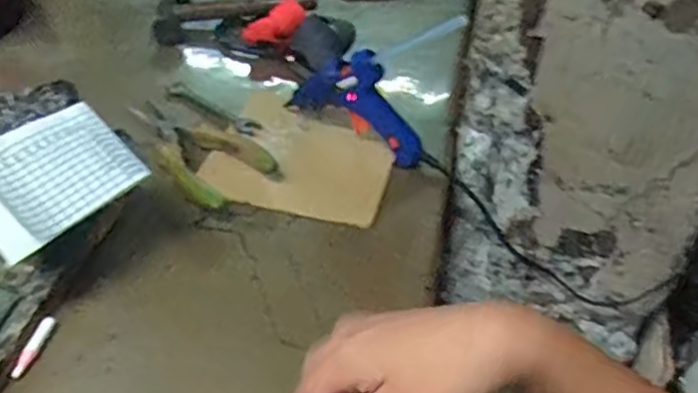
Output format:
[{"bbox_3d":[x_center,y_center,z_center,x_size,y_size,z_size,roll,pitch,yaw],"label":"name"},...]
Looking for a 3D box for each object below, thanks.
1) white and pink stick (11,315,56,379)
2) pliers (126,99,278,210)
[{"bbox_3d":[-0.202,0.096,0.426,0.008,0.009,0.046,8,40,5],"label":"white and pink stick"},{"bbox_3d":[-0.145,-0.046,0.580,0.171,0.020,0.076,32,48,30],"label":"pliers"}]

